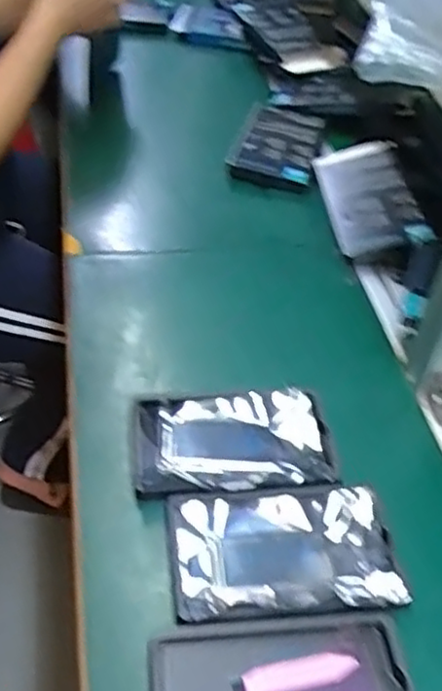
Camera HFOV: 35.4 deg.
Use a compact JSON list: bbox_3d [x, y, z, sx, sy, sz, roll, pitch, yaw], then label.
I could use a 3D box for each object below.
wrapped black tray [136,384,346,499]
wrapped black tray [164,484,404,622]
[{"bbox_3d":[0.010,0.071,0.545,0.152,0.015,0.095,-1,47,-10],"label":"wrapped black tray"},{"bbox_3d":[0.044,0.143,0.486,0.153,0.013,0.093,0,47,-9],"label":"wrapped black tray"}]

